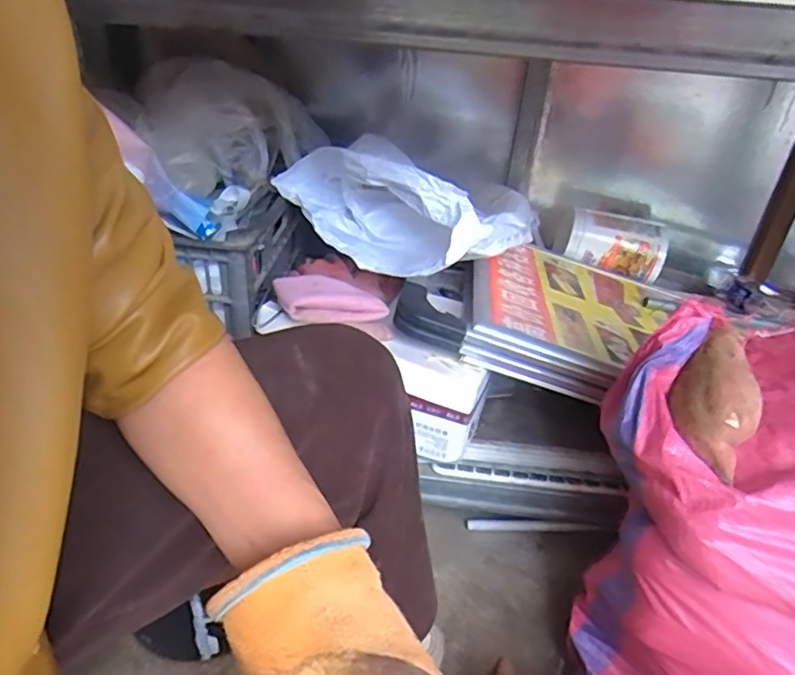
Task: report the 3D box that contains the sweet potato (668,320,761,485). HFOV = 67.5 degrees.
[{"bbox_3d":[0.293,0.049,0.550,0.064,0.048,0.154,14,59,14],"label":"sweet potato"}]

